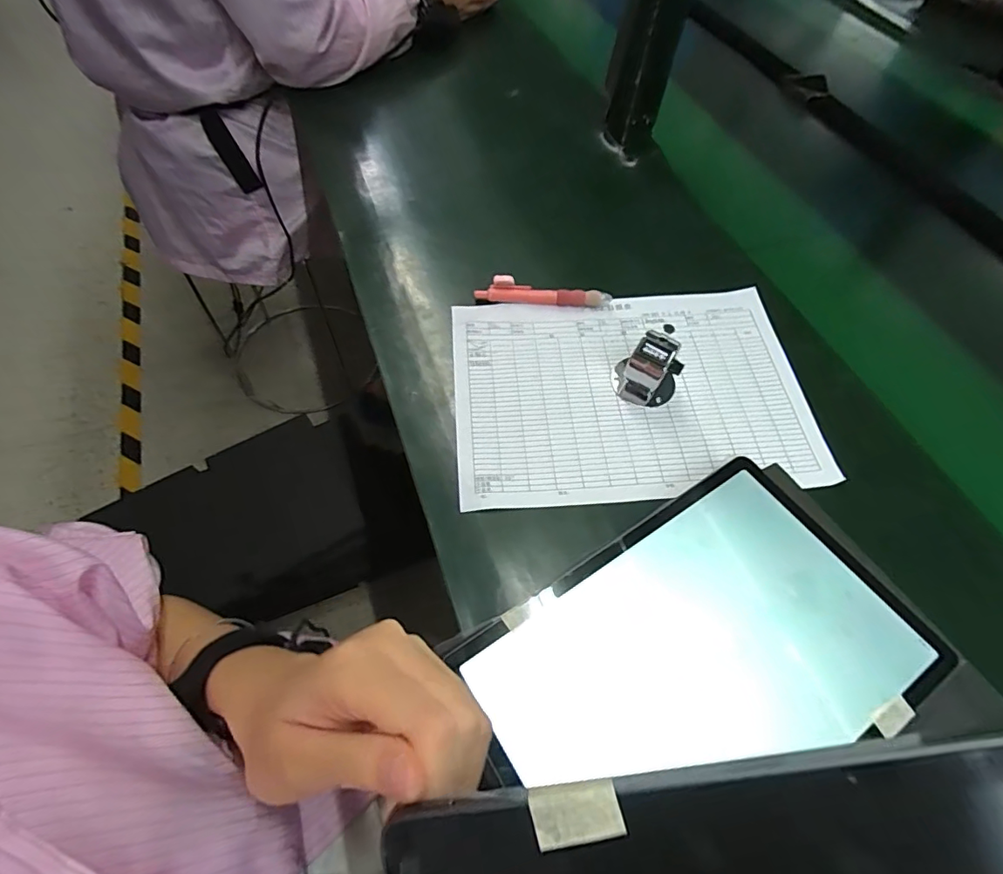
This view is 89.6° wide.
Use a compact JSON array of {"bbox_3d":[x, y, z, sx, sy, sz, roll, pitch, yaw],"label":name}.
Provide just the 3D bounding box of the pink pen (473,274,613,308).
[{"bbox_3d":[0.040,-0.135,0.474,0.126,0.016,0.018,7,58,0],"label":"pink pen"}]

